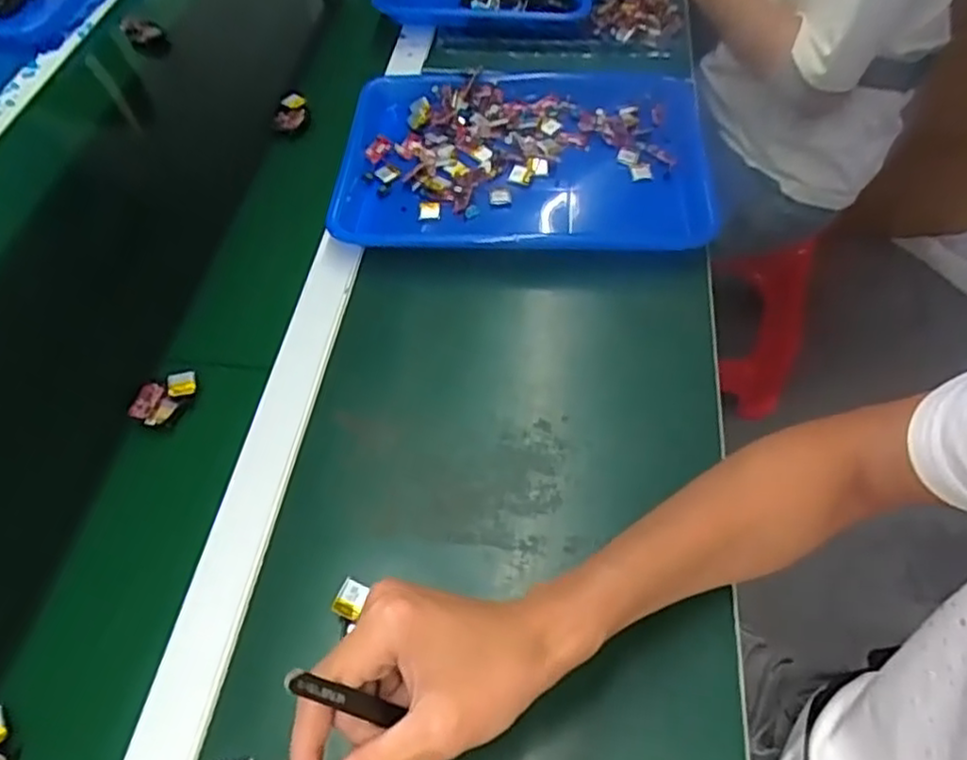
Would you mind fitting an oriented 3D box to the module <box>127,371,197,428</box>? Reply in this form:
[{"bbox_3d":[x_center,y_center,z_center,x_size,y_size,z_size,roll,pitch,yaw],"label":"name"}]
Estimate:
[{"bbox_3d":[-0.244,0.012,0.529,0.037,0.011,0.048,14,56,12],"label":"module"}]

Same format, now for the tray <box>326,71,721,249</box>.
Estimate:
[{"bbox_3d":[0.037,-0.215,0.672,0.343,0.037,0.260,0,55,2],"label":"tray"}]

